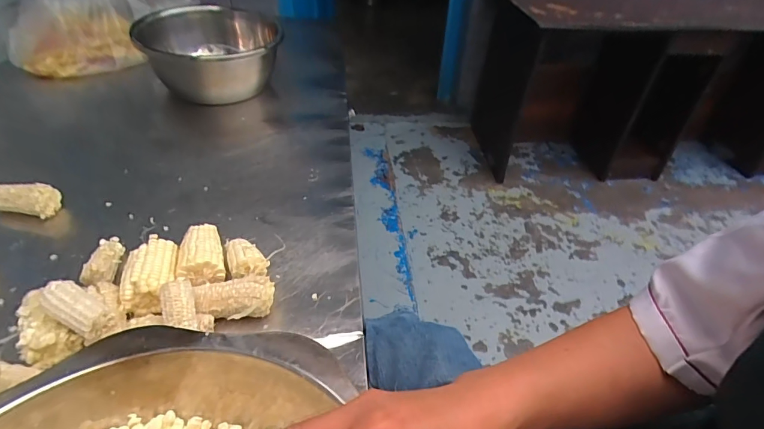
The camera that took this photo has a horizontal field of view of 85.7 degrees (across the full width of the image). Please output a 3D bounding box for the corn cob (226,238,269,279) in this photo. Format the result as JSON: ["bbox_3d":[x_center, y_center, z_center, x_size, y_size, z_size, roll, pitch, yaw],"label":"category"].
[{"bbox_3d":[-0.174,0.057,0.529,0.046,0.039,0.074,-17,44,-21],"label":"corn cob"}]

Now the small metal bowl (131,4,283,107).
[{"bbox_3d":[-0.380,-0.358,0.923,0.280,0.140,0.269,-2,41,-6],"label":"small metal bowl"}]

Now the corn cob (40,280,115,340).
[{"bbox_3d":[-0.315,0.094,0.421,0.086,0.023,0.033,25,43,20],"label":"corn cob"}]

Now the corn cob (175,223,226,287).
[{"bbox_3d":[-0.230,0.052,0.525,0.054,0.049,0.092,-12,43,-16],"label":"corn cob"}]

